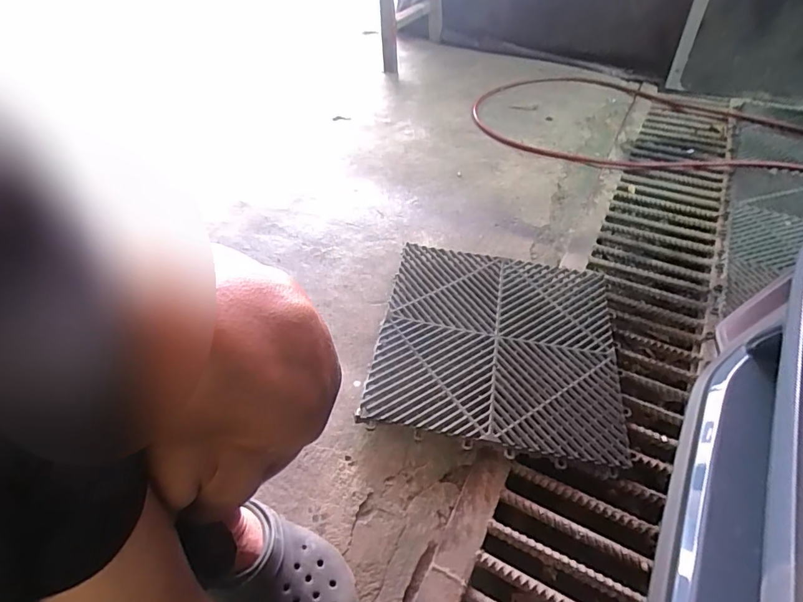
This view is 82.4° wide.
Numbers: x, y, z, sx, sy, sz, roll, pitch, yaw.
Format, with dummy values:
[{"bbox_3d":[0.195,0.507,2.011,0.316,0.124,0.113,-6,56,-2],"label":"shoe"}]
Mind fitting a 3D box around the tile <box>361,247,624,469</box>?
[{"bbox_3d":[0.168,0.058,0.801,0.393,0.011,0.396,8,43,6],"label":"tile"}]

